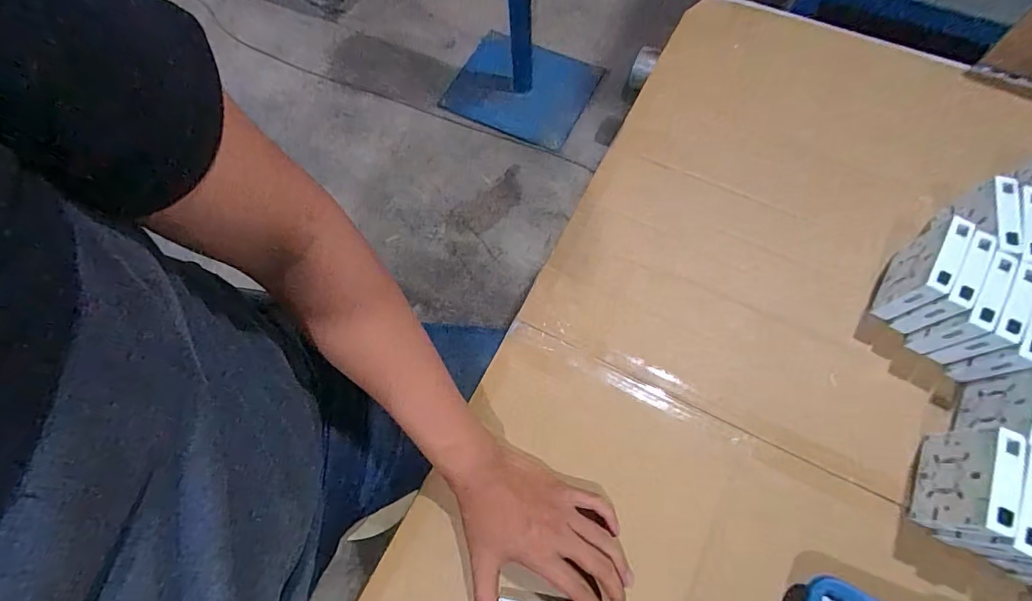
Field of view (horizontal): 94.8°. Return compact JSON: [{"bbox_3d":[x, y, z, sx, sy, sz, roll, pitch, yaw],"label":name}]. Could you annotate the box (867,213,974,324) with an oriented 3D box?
[{"bbox_3d":[0.416,-0.032,0.492,0.022,0.087,0.093,32,74,14],"label":"box"}]

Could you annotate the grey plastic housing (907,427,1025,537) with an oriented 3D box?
[{"bbox_3d":[0.394,0.159,0.419,0.018,0.089,0.086,23,72,11],"label":"grey plastic housing"}]

